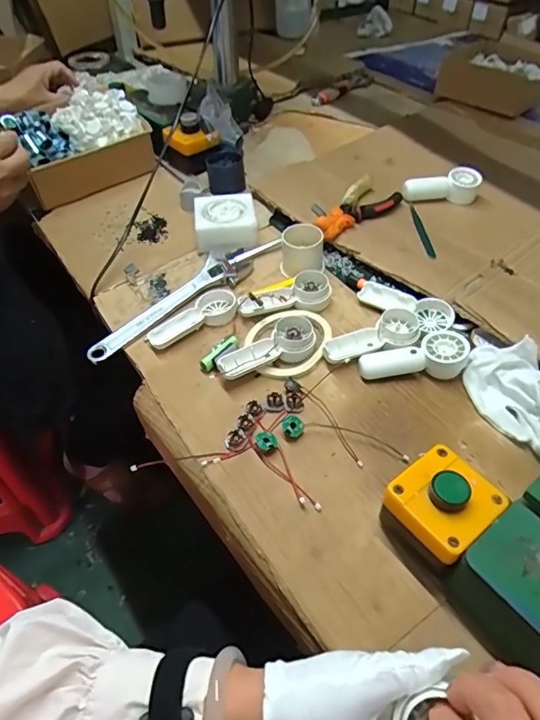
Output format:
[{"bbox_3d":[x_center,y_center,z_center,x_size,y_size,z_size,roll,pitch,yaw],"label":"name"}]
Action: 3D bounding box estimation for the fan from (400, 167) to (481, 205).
[{"bbox_3d":[0.249,-0.250,0.723,0.114,0.040,0.031,-6,47,-6],"label":"fan"}]

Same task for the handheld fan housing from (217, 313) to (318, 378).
[{"bbox_3d":[-0.004,-0.012,0.528,0.109,0.024,0.050,-20,50,-18],"label":"handheld fan housing"}]

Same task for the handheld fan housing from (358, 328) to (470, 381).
[{"bbox_3d":[0.149,0.001,0.512,0.110,0.027,0.044,-9,47,-9],"label":"handheld fan housing"}]

